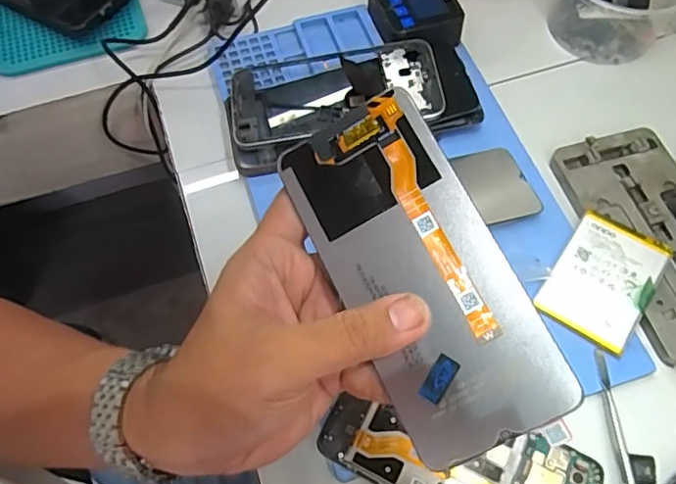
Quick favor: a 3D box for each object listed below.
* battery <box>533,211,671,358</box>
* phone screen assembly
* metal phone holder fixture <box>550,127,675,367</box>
[{"bbox_3d":[0.185,0.024,0.391,0.062,0.005,0.093,32,68,18],"label":"battery"},{"bbox_3d":[0.033,0.011,0.245,0.070,0.004,0.153,-30,76,9],"label":"phone screen assembly"},{"bbox_3d":[0.237,-0.005,0.416,0.093,0.017,0.177,-14,62,-7],"label":"metal phone holder fixture"}]

